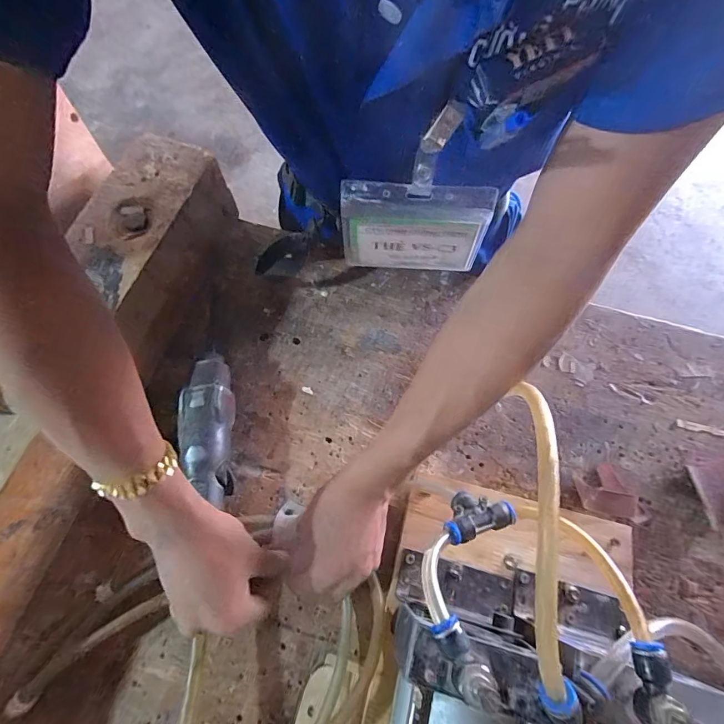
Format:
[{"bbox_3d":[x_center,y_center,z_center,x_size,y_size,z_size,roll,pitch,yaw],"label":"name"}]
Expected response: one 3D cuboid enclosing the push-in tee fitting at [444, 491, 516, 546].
[{"bbox_3d":[0.089,0.123,0.319,0.057,0.019,0.038,-3,35,-16],"label":"push-in tee fitting"}]

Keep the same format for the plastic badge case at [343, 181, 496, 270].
[{"bbox_3d":[0.037,-0.094,0.294,0.101,0.081,0.011,5,65,2],"label":"plastic badge case"}]

